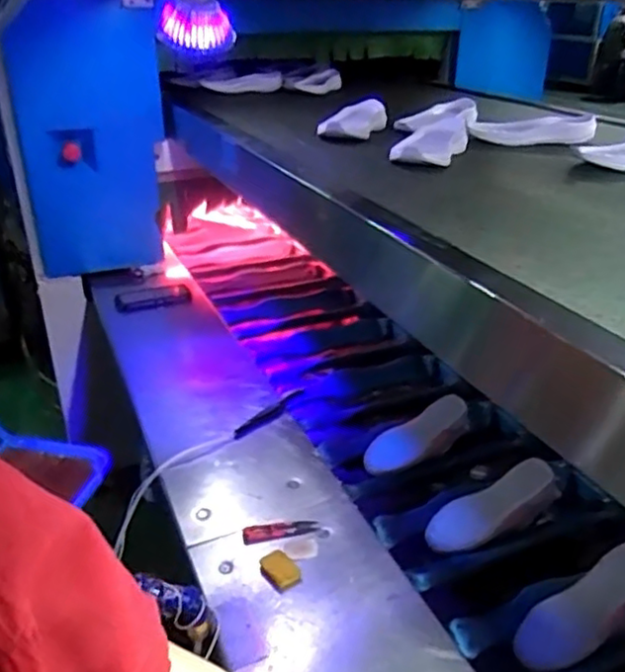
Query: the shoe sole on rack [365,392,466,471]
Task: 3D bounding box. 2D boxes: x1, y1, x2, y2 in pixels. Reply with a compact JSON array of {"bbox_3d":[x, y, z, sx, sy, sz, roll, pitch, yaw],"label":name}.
[{"bbox_3d":[0.170,0.164,1.091,0.202,0.025,0.067,-30,37,-20],"label":"shoe sole on rack"}]

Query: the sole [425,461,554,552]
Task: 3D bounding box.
[{"bbox_3d":[0.256,0.246,0.946,0.201,0.023,0.064,-31,31,-1],"label":"sole"}]

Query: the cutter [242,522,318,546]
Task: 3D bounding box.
[{"bbox_3d":[-0.043,0.263,0.885,0.101,0.009,0.026,-8,27,-8],"label":"cutter"}]

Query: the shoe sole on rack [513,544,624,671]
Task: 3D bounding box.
[{"bbox_3d":[0.326,0.321,0.782,0.199,0.012,0.067,-35,36,-9],"label":"shoe sole on rack"}]

